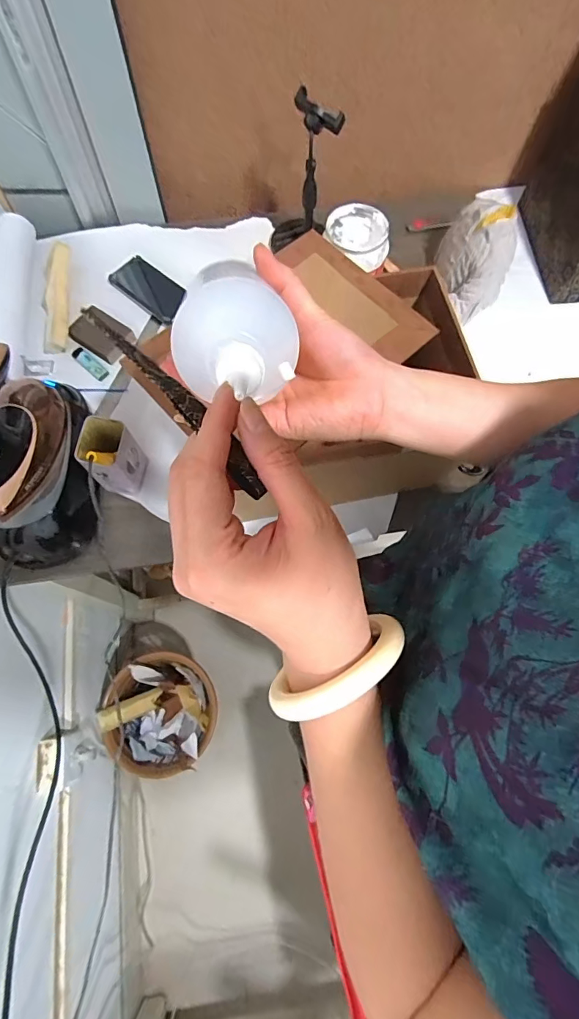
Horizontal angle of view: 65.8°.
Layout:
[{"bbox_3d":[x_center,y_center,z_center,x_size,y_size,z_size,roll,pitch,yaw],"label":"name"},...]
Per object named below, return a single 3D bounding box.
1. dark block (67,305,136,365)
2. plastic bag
[{"bbox_3d":[-0.346,-0.325,0.825,0.111,0.031,0.074,35,74,11],"label":"dark block"},{"bbox_3d":[0.335,-0.454,0.811,0.104,0.142,0.170,-12,72,-5],"label":"plastic bag"}]

